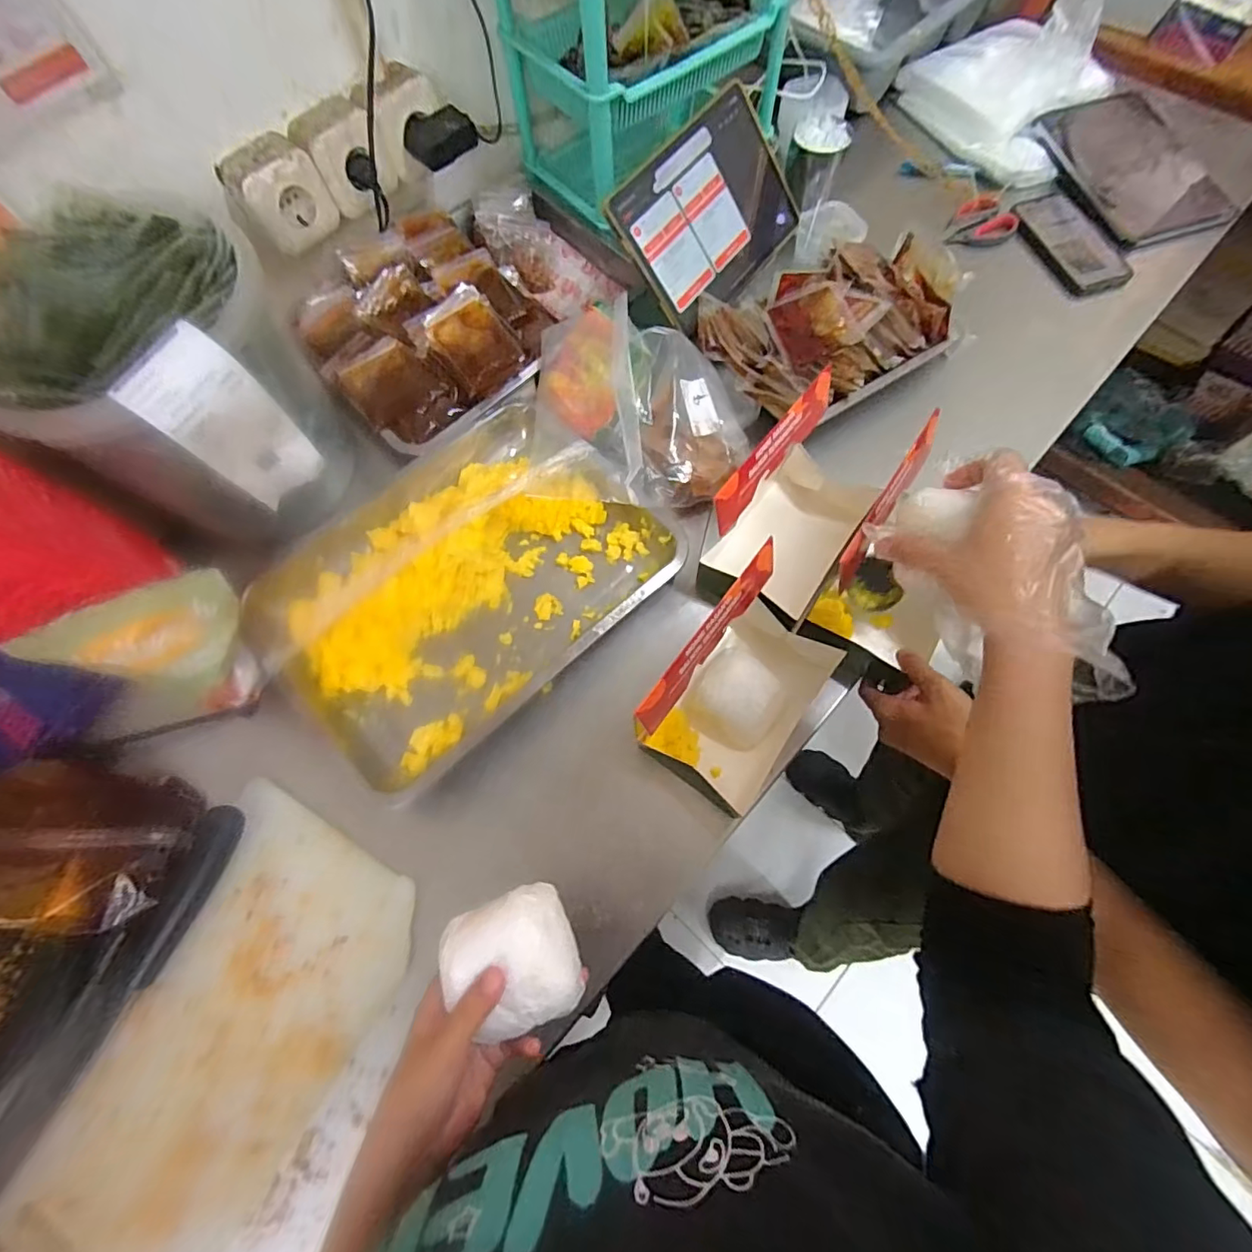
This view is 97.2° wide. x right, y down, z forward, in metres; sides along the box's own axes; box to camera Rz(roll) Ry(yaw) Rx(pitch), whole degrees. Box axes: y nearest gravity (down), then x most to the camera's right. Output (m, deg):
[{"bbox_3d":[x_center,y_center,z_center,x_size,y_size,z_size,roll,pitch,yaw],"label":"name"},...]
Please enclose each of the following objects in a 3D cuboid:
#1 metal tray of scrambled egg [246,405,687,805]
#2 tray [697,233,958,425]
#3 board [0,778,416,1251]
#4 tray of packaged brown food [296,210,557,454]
[{"bbox_3d":[-0.168,-0.050,0.568,0.387,0.037,0.297,-42,78,-12],"label":"metal tray of scrambled egg"},{"bbox_3d":[0.237,-0.351,0.627,0.277,0.063,0.182,-28,70,-8],"label":"tray"},{"bbox_3d":[-0.332,0.351,0.454,0.197,0.016,0.369,22,74,6],"label":"board"},{"bbox_3d":[-0.225,-0.377,0.660,0.305,0.062,0.284,-40,77,-12],"label":"tray of packaged brown food"}]

